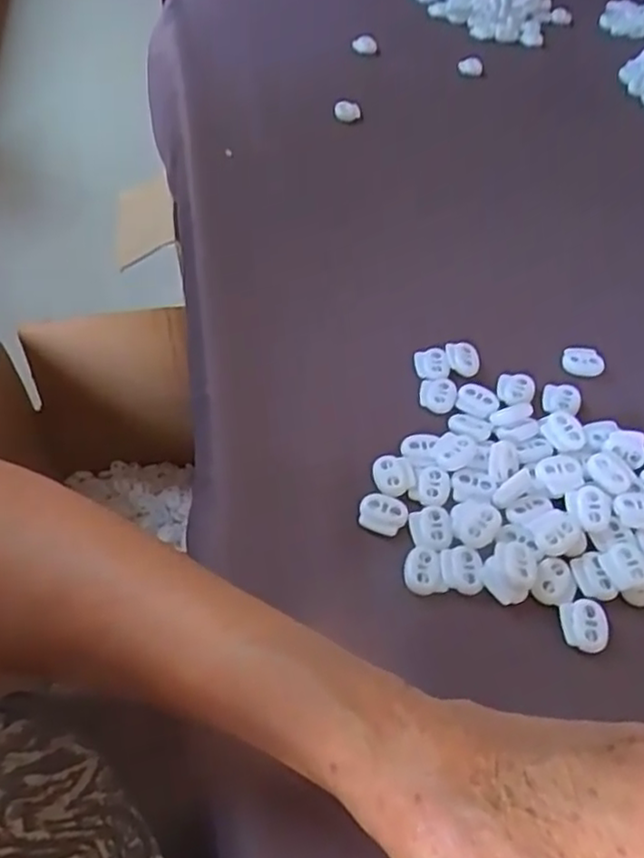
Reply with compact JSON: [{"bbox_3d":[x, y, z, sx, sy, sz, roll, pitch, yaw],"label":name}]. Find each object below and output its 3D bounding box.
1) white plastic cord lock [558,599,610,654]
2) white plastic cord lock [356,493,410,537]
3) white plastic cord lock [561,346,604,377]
[{"bbox_3d":[0.111,0.082,0.291,0.019,0.004,0.022,2,52,0],"label":"white plastic cord lock"},{"bbox_3d":[0.028,0.040,0.322,0.022,0.004,0.018,17,53,11],"label":"white plastic cord lock"},{"bbox_3d":[0.147,-0.038,0.388,0.022,0.010,0.013,3,52,0],"label":"white plastic cord lock"}]

